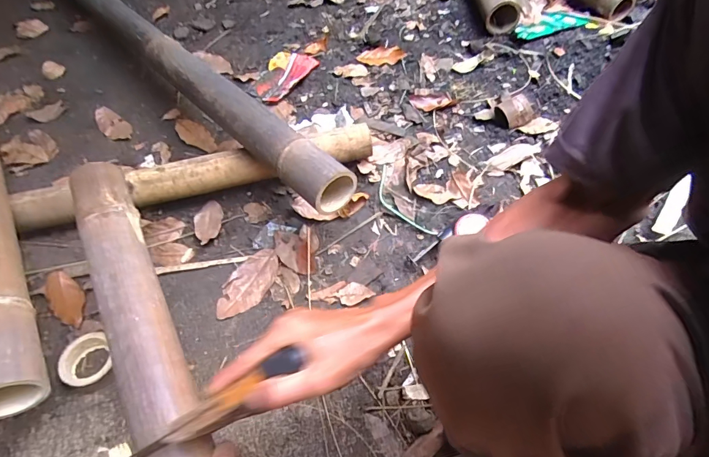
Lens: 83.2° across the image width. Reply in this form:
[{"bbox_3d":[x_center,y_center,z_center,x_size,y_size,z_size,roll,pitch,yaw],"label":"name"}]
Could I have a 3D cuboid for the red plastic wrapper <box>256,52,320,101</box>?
[{"bbox_3d":[-0.164,-0.359,0.924,0.095,0.017,0.161,33,65,21],"label":"red plastic wrapper"}]

